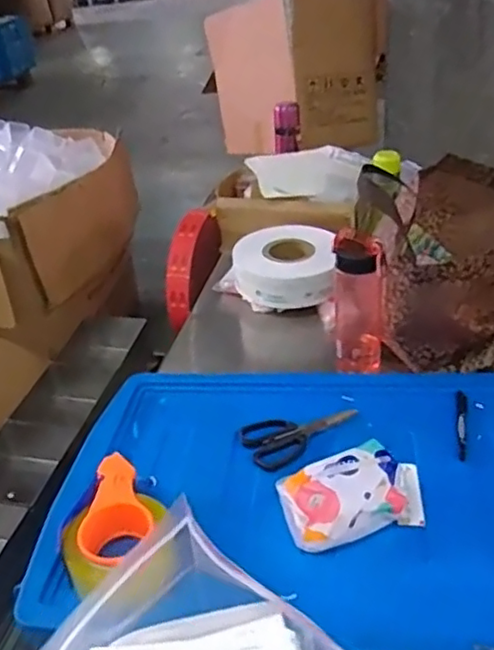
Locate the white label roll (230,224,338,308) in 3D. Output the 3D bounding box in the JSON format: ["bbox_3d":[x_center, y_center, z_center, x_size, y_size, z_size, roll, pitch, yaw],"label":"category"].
[{"bbox_3d":[0.072,-0.106,1.152,0.195,0.086,0.169,-5,34,4],"label":"white label roll"}]

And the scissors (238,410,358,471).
[{"bbox_3d":[0.073,0.140,0.853,0.159,0.005,0.087,-22,37,-21],"label":"scissors"}]

